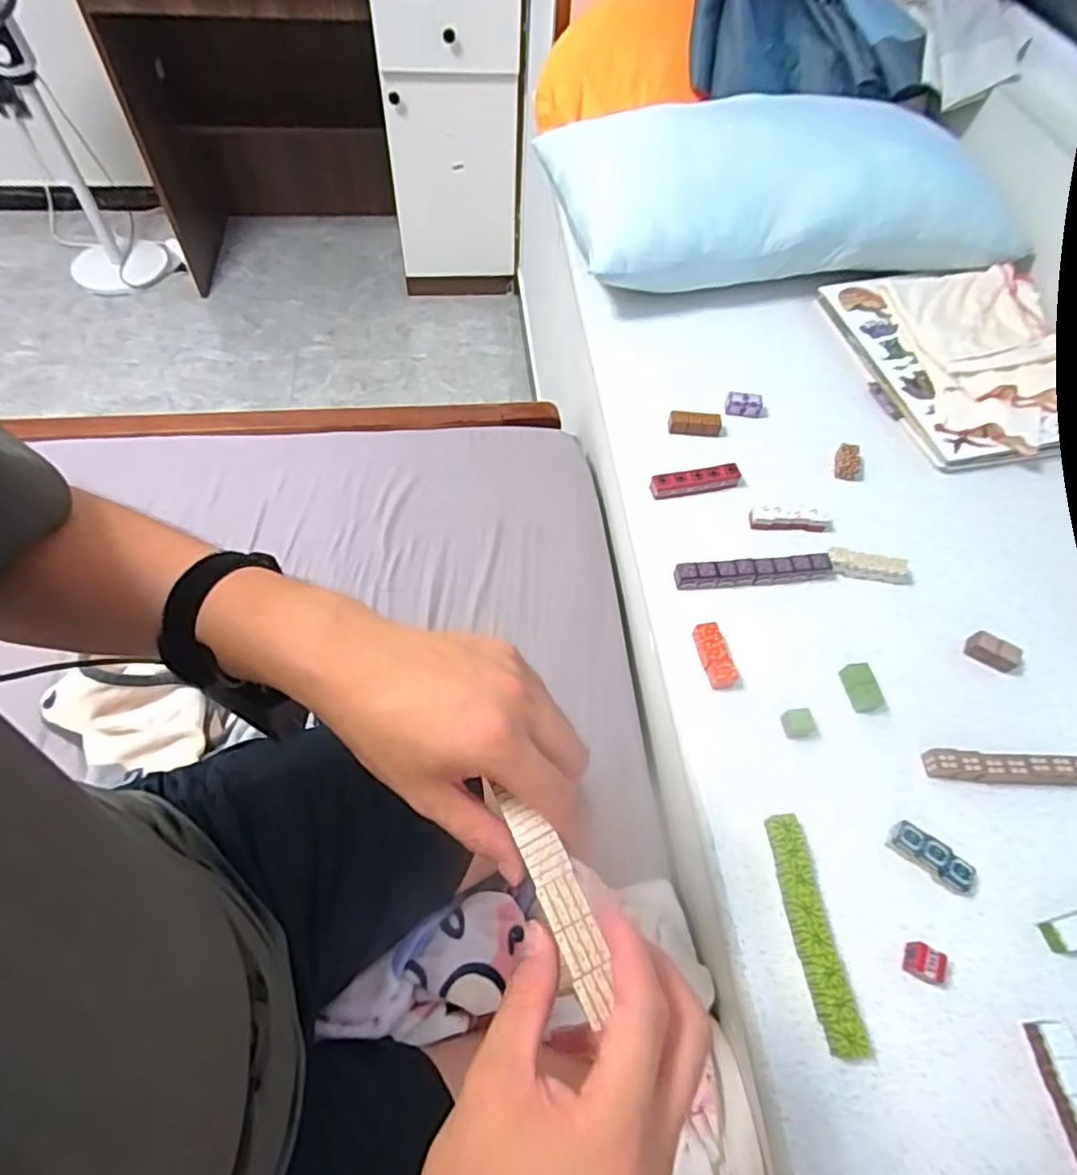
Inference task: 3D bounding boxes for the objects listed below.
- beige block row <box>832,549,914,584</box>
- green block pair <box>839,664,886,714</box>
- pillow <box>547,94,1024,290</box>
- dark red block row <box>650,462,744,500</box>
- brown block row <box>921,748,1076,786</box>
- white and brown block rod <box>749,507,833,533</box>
[{"bbox_3d":[0.348,-0.021,0.668,0.092,0.027,0.021,5,58,0],"label":"beige block row"},{"bbox_3d":[0.300,0.093,0.594,0.023,0.021,0.042,-10,59,-10],"label":"green block pair"},{"bbox_3d":[0.325,-0.597,0.923,0.598,0.142,0.359,-4,58,-6],"label":"pillow"},{"bbox_3d":[0.178,-0.119,0.720,0.103,0.022,0.026,-10,59,-10],"label":"dark red block row"},{"bbox_3d":[0.412,0.158,0.559,0.142,0.025,0.023,3,58,-1],"label":"brown block row"},{"bbox_3d":[0.280,-0.076,0.699,0.096,0.025,0.026,-2,58,-4],"label":"white and brown block rod"}]

